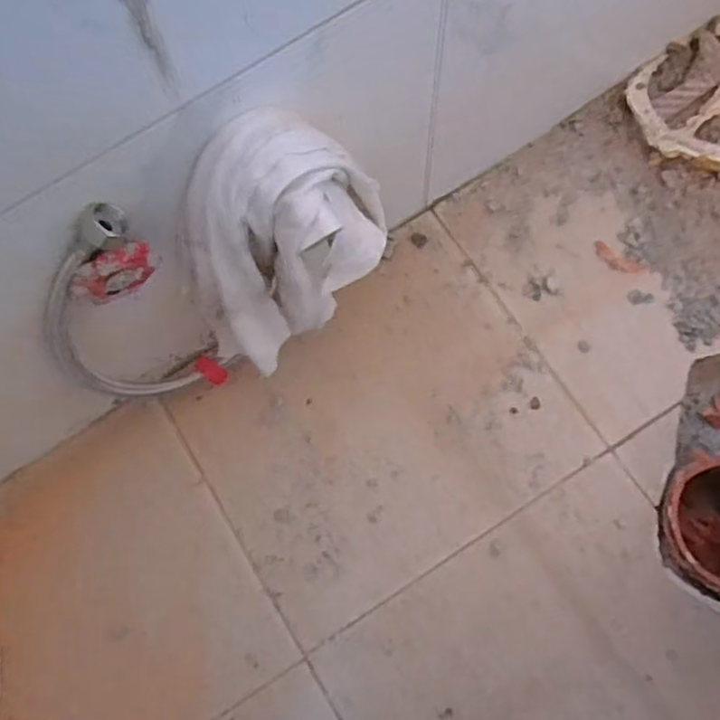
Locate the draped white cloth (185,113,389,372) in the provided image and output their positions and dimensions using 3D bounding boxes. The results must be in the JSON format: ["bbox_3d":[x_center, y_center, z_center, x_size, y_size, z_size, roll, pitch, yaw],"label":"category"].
[{"bbox_3d":[-0.043,-0.078,0.427,0.137,0.151,0.079,-37,75,-8],"label":"draped white cloth"}]

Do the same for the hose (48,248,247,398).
[{"bbox_3d":[-0.151,-0.007,0.480,0.100,0.234,0.034,-13,73,-1],"label":"hose"}]

